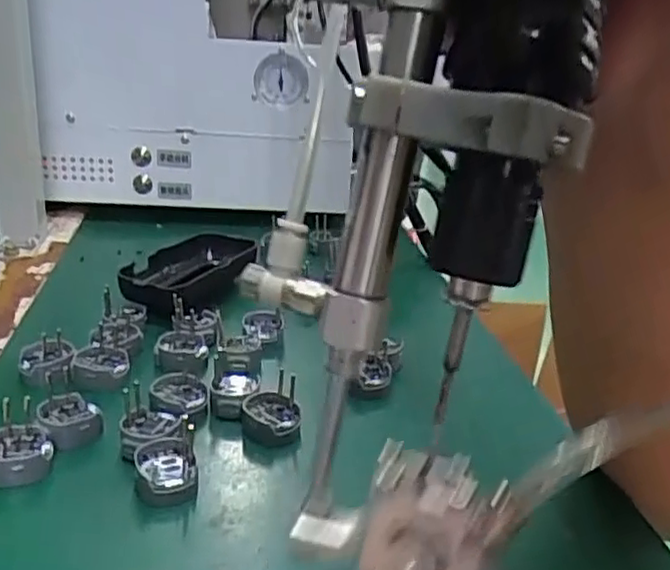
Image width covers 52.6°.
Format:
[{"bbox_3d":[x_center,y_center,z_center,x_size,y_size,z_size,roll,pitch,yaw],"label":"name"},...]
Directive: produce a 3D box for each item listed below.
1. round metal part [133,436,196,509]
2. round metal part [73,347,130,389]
[{"bbox_3d":[-0.071,0.079,0.282,0.023,0.014,0.030,-5,24,-20],"label":"round metal part"},{"bbox_3d":[-0.122,0.043,0.356,0.027,0.009,0.031,-5,24,-19],"label":"round metal part"}]

